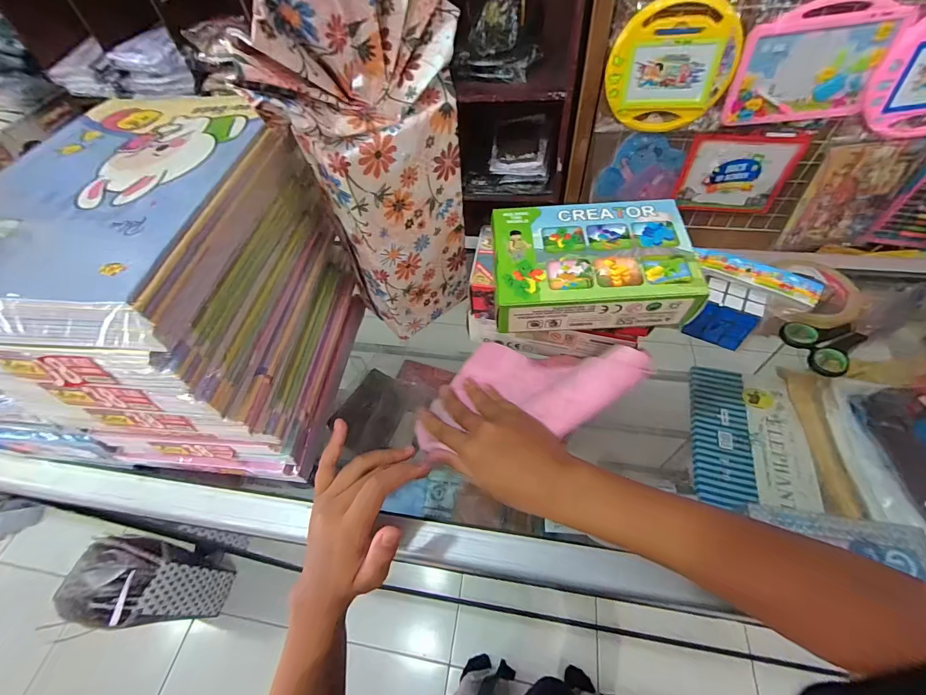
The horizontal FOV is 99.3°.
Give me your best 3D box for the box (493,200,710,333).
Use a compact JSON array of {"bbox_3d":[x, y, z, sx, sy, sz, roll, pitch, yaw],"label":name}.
[{"bbox_3d":[0.099,-0.066,0.314,0.145,0.045,0.094,-2,55,3],"label":"box"}]

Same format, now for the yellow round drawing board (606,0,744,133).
[{"bbox_3d":[0.497,-0.667,0.948,0.277,0.266,0.026,11,56,12],"label":"yellow round drawing board"}]

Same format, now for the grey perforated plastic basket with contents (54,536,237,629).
[{"bbox_3d":[-0.821,0.637,1.061,0.210,0.341,0.181,2,55,6],"label":"grey perforated plastic basket with contents"}]

